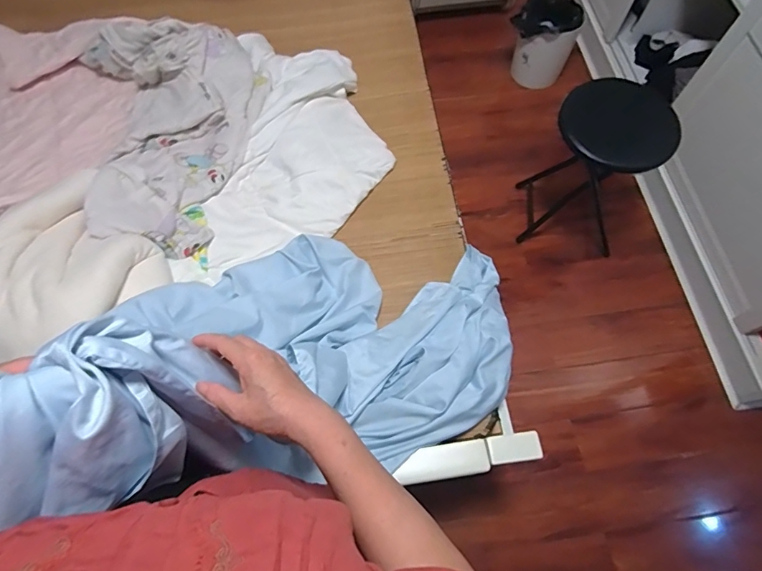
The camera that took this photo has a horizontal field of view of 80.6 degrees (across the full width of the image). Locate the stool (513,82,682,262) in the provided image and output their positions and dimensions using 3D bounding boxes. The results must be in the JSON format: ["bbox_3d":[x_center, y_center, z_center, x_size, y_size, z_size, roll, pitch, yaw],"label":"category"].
[{"bbox_3d":[0.619,-0.330,1.361,0.305,0.455,0.282,4,67,2],"label":"stool"}]

